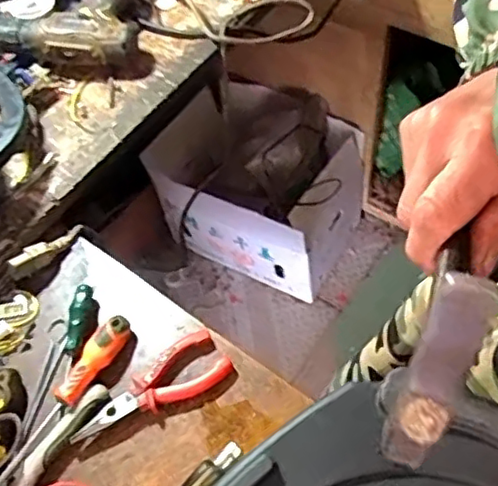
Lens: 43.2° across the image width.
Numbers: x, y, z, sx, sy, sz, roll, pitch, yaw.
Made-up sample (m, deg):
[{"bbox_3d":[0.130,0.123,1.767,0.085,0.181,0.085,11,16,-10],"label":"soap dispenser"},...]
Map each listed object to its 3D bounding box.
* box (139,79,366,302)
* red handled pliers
[{"bbox_3d":[0.033,-0.129,1.460,0.411,0.317,0.331,25,63,18],"label":"box"},{"bbox_3d":[-0.088,0.129,0.559,0.144,0.020,0.055,-30,61,-15],"label":"red handled pliers"}]

